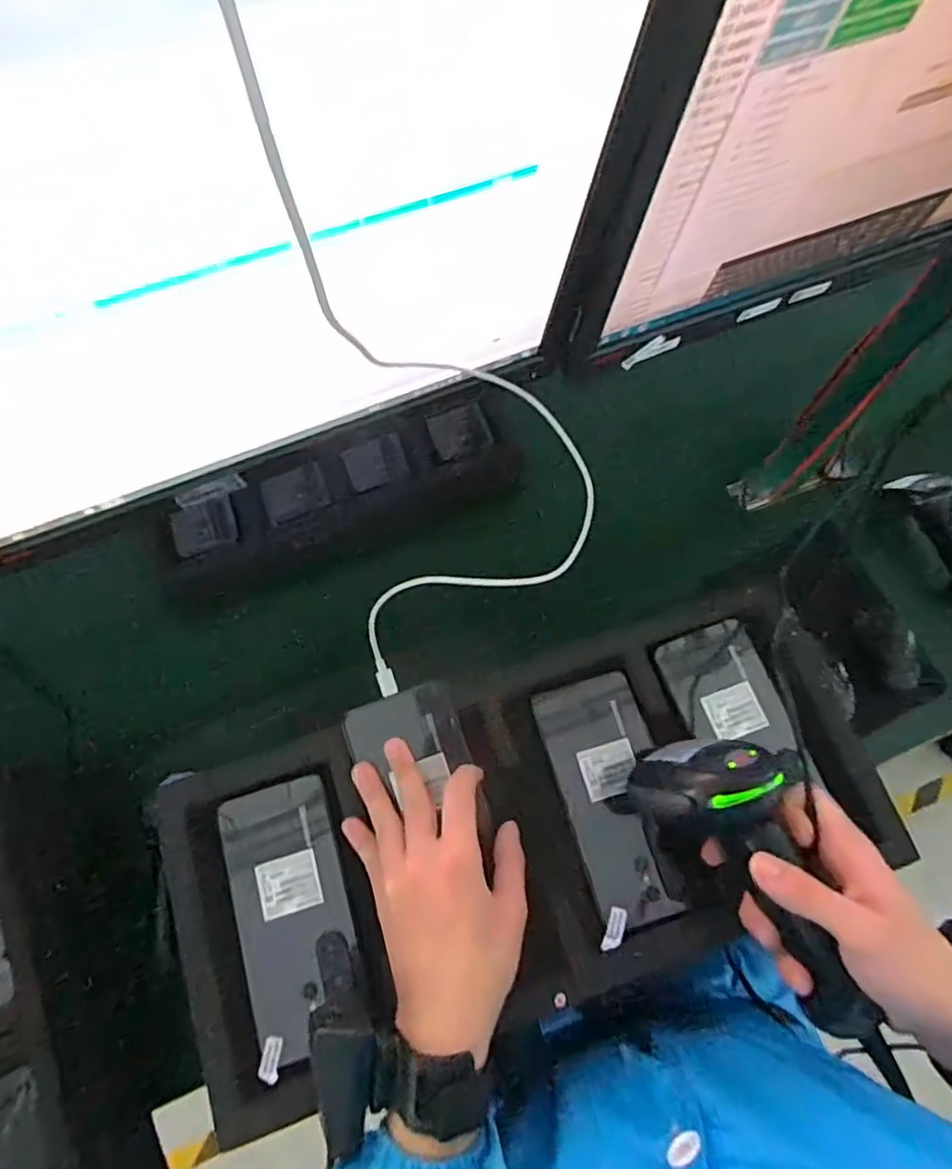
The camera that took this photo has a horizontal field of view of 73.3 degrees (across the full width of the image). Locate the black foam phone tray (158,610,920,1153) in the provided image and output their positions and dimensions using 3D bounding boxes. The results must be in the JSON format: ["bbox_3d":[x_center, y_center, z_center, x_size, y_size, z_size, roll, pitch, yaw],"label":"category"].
[{"bbox_3d":[0.040,0.171,0.442,0.471,0.035,0.211,-17,71,-7],"label":"black foam phone tray"}]

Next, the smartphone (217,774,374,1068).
[{"bbox_3d":[-0.124,0.220,0.433,0.073,0.008,0.161,-16,71,-7],"label":"smartphone"}]

